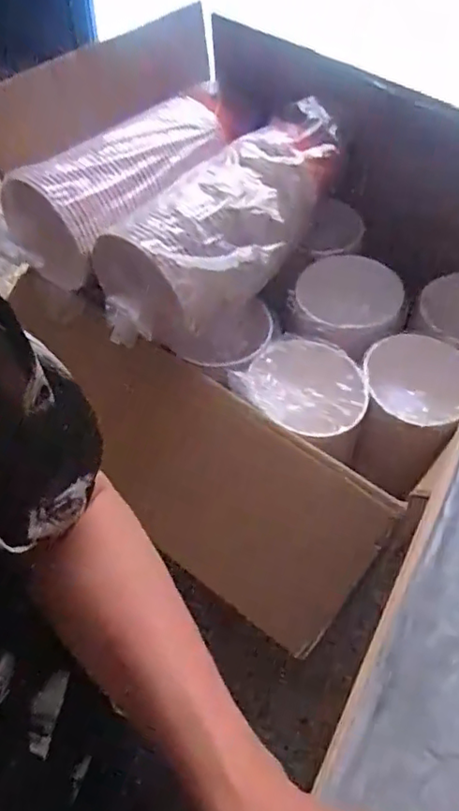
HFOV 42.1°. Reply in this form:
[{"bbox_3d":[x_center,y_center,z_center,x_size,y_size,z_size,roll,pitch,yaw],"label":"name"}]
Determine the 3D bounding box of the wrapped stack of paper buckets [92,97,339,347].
[{"bbox_3d":[0.002,-0.252,0.831,0.434,0.157,0.156,-39,64,-25],"label":"wrapped stack of paper buckets"}]

